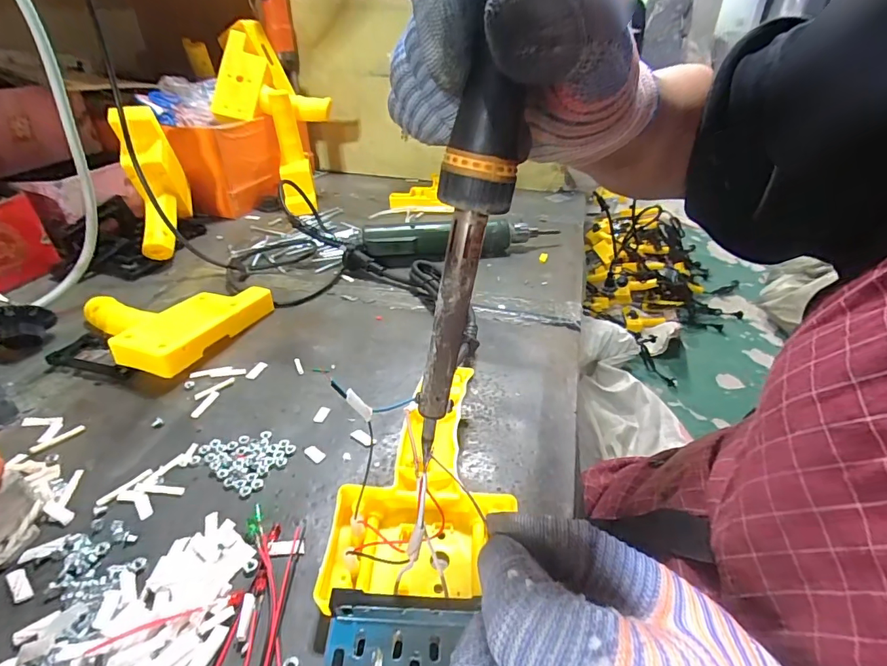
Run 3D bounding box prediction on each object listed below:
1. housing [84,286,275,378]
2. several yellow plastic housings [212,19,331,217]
[{"bbox_3d":[-0.257,-0.015,0.406,0.153,0.029,0.124,11,36,12],"label":"housing"},{"bbox_3d":[-0.247,-0.324,0.657,0.150,0.088,0.329,-19,82,-27],"label":"several yellow plastic housings"}]

